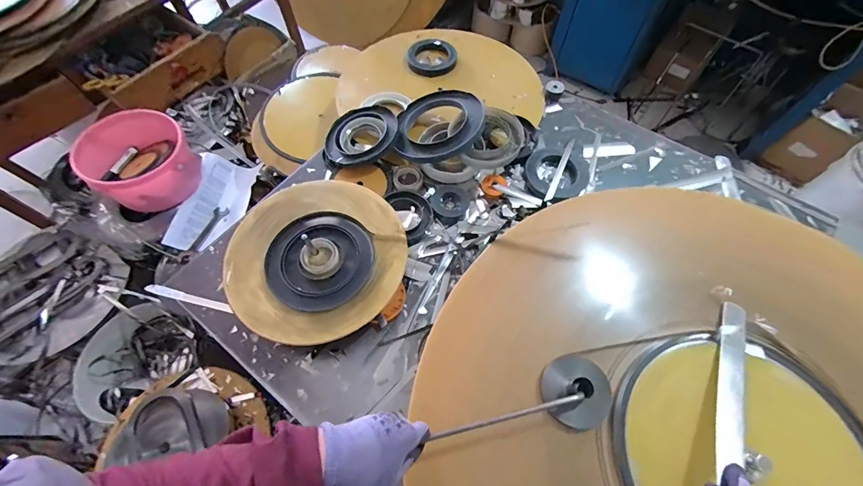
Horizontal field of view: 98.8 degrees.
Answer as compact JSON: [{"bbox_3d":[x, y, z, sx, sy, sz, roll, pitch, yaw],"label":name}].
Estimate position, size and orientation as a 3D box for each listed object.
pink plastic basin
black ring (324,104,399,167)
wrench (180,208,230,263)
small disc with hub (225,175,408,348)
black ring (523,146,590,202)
[{"bbox_3d":[-0.673,-0.195,0.854,0.198,0.150,0.206,0,62,1],"label":"pink plastic basin"},{"bbox_3d":[-0.144,-0.218,0.750,0.147,0.024,0.147,-4,68,11],"label":"black ring"},{"bbox_3d":[-0.544,-0.022,0.883,0.028,0.011,0.163,28,60,-9],"label":"wrench"},{"bbox_3d":[-0.185,0.019,0.601,0.272,0.031,0.275,0,62,1],"label":"small disc with hub"},{"bbox_3d":[0.244,-0.134,0.725,0.118,0.024,0.135,29,66,16],"label":"black ring"}]

